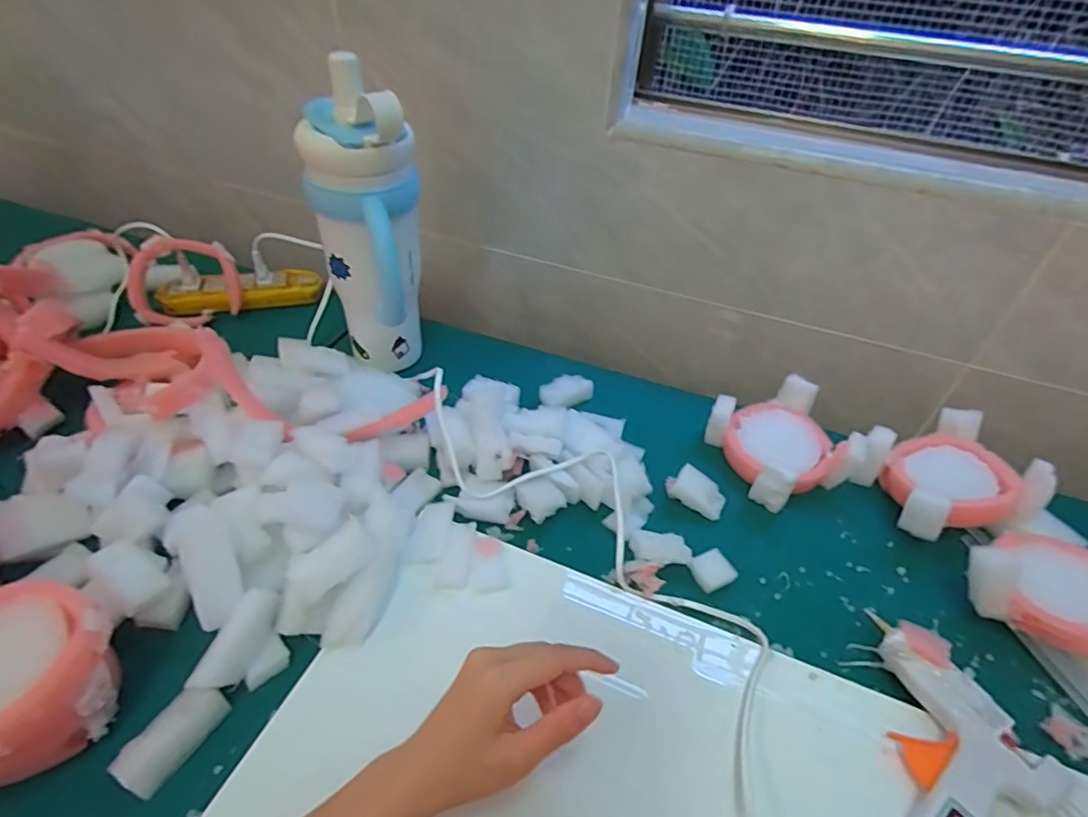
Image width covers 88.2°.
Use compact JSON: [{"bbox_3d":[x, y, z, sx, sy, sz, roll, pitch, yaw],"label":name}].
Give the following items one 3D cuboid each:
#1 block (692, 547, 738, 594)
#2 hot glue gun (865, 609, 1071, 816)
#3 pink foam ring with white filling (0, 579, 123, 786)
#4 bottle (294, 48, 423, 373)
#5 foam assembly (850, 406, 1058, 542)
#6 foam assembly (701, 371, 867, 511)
[{"bbox_3d":[0.140,0.135,0.467,0.031,0.014,0.028,-21,48,-25],"label":"block"},{"bbox_3d":[0.276,0.218,0.367,0.089,0.023,0.149,10,43,6],"label":"hot glue gun"},{"bbox_3d":[-0.320,0.165,0.333,0.103,0.075,0.104,2,43,-2],"label":"pink foam ring with white filling"},{"bbox_3d":[-0.161,-0.146,0.527,0.097,0.273,0.109,-8,44,-12],"label":"bottle"},{"bbox_3d":[0.371,0.064,0.528,0.123,0.067,0.115,-5,44,-10],"label":"foam assembly"},{"bbox_3d":[0.239,0.034,0.559,0.122,0.053,0.119,-12,45,-17],"label":"foam assembly"}]

